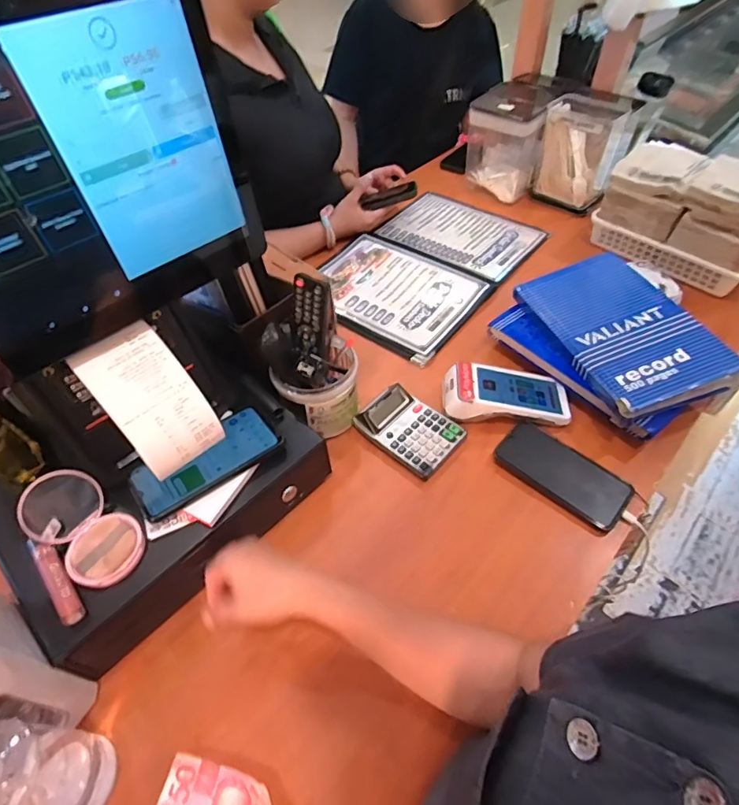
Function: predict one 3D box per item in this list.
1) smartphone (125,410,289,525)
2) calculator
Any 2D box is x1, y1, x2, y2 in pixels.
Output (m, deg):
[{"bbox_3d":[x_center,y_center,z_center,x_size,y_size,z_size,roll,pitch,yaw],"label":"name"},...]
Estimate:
[{"bbox_3d":[-0.181,0.064,0.521,0.157,0.014,0.071,-33,57,-21],"label":"smartphone"},{"bbox_3d":[0.054,0.035,0.648,0.132,0.028,0.091,33,60,26],"label":"calculator"}]

